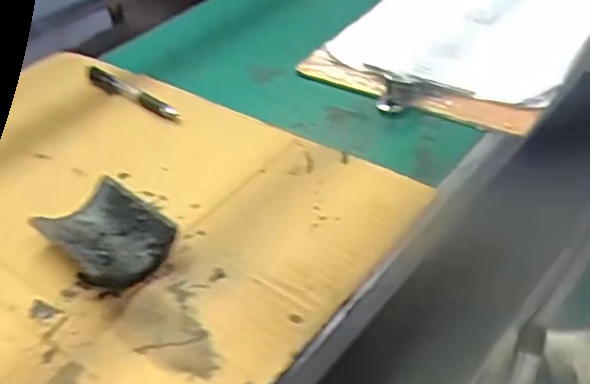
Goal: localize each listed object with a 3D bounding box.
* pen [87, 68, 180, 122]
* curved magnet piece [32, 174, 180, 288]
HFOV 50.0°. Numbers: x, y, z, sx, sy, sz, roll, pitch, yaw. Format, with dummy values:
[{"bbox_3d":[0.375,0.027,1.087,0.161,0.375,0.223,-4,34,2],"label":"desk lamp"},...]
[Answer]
[{"bbox_3d":[-0.165,-0.100,0.641,0.151,0.011,0.016,27,51,34],"label":"pen"},{"bbox_3d":[-0.134,0.031,0.447,0.094,0.026,0.064,30,52,36],"label":"curved magnet piece"}]

